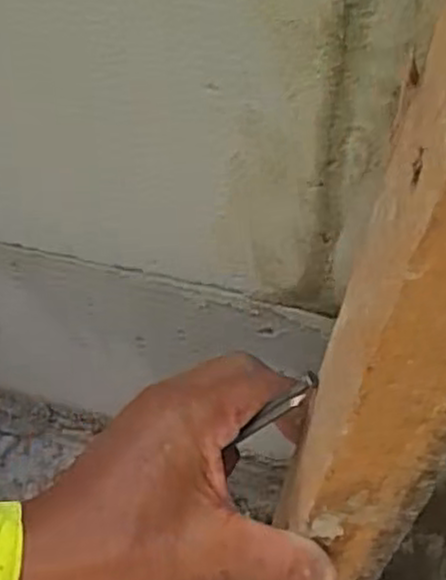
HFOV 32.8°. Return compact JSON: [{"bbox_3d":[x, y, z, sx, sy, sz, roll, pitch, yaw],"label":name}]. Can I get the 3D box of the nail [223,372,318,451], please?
[{"bbox_3d":[0.021,0.050,0.308,0.046,0.005,0.005,-40,52,14],"label":"nail"}]

